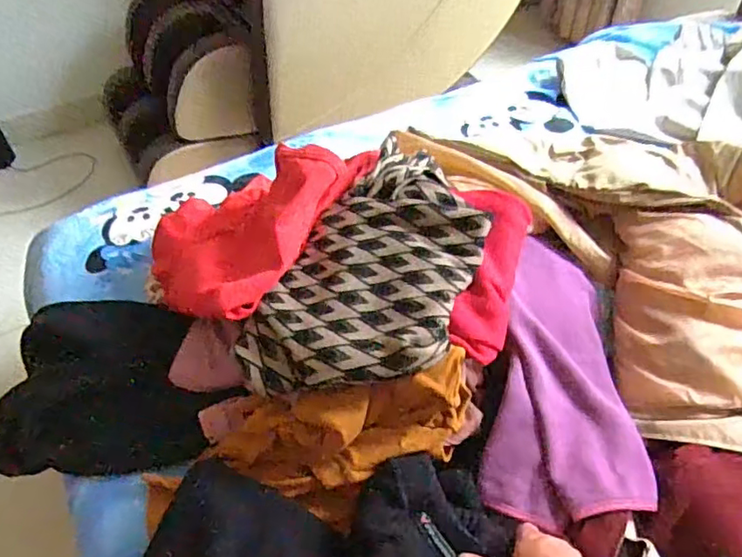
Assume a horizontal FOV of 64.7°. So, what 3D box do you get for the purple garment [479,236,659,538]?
[{"bbox_3d":[0.211,0.107,0.635,0.159,0.062,0.300,5,61,7],"label":"purple garment"}]

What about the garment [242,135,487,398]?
[{"bbox_3d":[0.015,-0.014,0.636,0.189,0.094,0.314,20,52,19],"label":"garment"}]

